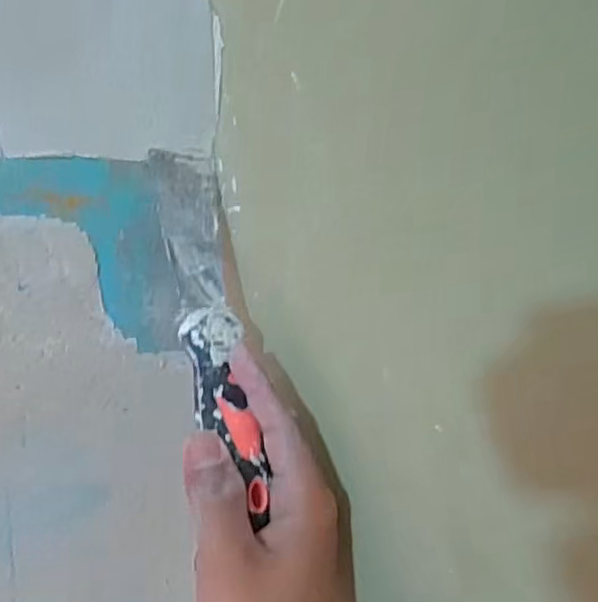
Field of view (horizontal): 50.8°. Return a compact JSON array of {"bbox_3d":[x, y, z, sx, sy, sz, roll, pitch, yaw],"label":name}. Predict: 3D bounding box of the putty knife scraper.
[{"bbox_3d":[-0.042,0.009,0.308,0.033,0.184,0.015,-6,-21,-24],"label":"putty knife scraper"}]

